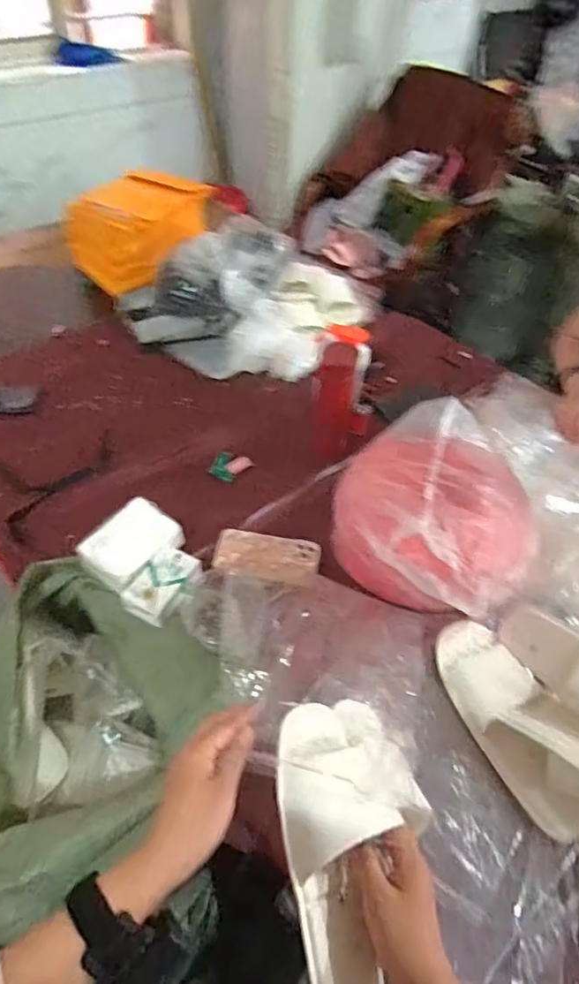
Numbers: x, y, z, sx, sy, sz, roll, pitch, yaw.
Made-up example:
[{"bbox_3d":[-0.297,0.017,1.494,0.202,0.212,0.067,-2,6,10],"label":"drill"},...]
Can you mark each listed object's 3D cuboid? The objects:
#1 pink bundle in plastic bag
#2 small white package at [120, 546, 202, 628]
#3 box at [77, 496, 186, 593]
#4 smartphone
[{"bbox_3d":[0.218,0.030,0.831,0.289,0.172,0.278,2,49,-2],"label":"pink bundle in plastic bag"},{"bbox_3d":[-0.181,0.131,0.811,0.074,0.021,0.120,24,52,17],"label":"small white package"},{"bbox_3d":[-0.245,0.077,0.860,0.106,0.028,0.139,32,55,22],"label":"box"},{"bbox_3d":[-0.036,0.103,0.893,0.167,0.007,0.101,9,38,11],"label":"smartphone"}]

